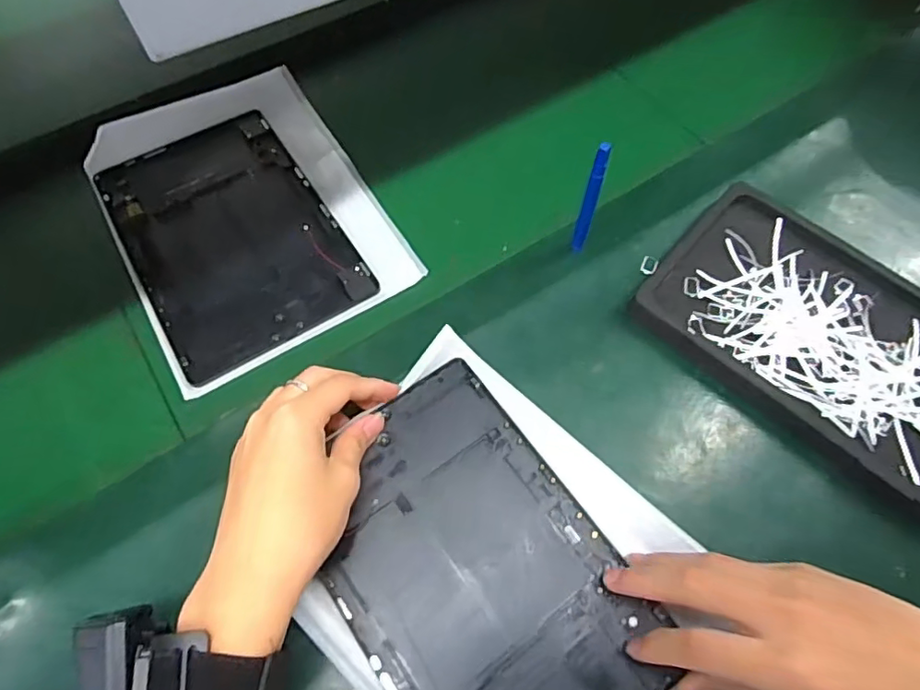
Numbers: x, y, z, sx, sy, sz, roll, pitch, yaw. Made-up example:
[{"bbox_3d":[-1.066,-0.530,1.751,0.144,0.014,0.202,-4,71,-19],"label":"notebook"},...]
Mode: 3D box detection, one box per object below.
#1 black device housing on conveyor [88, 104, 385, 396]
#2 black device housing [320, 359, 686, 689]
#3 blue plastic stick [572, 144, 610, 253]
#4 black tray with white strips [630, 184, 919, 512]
[{"bbox_3d":[-0.190,-0.094,0.483,0.156,0.006,0.238,-30,67,-14],"label":"black device housing on conveyor"},{"bbox_3d":[0.008,0.136,0.356,0.152,0.005,0.229,-33,68,-15],"label":"black device housing"},{"bbox_3d":[0.093,-0.100,0.418,0.010,0.112,0.010,15,65,8],"label":"blue plastic stick"},{"bbox_3d":[0.272,-0.010,0.426,0.244,0.019,0.165,39,70,18],"label":"black tray with white strips"}]

